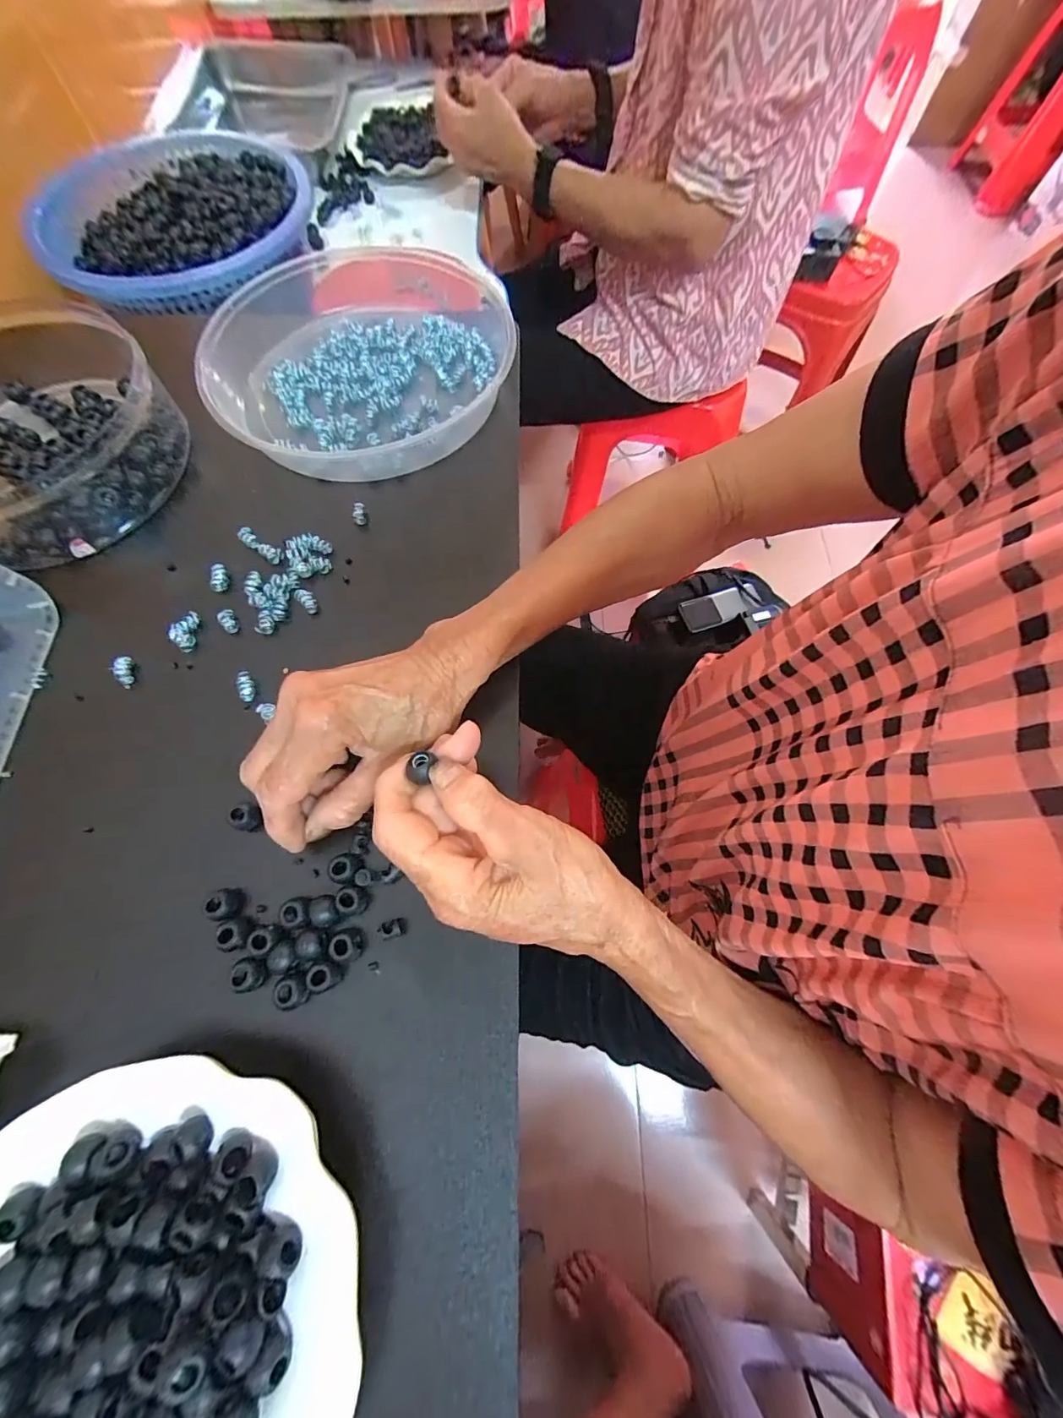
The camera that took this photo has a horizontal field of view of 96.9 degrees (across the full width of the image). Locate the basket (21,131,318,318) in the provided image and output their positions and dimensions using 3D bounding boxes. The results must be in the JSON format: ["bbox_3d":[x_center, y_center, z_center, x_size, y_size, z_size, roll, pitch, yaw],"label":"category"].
[{"bbox_3d":[-0.370,-0.523,0.513,0.265,0.069,0.290,-17,70,-6],"label":"basket"}]

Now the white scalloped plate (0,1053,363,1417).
[{"bbox_3d":[-0.155,0.240,0.176,0.174,0.026,0.168,0,69,0],"label":"white scalloped plate"}]

